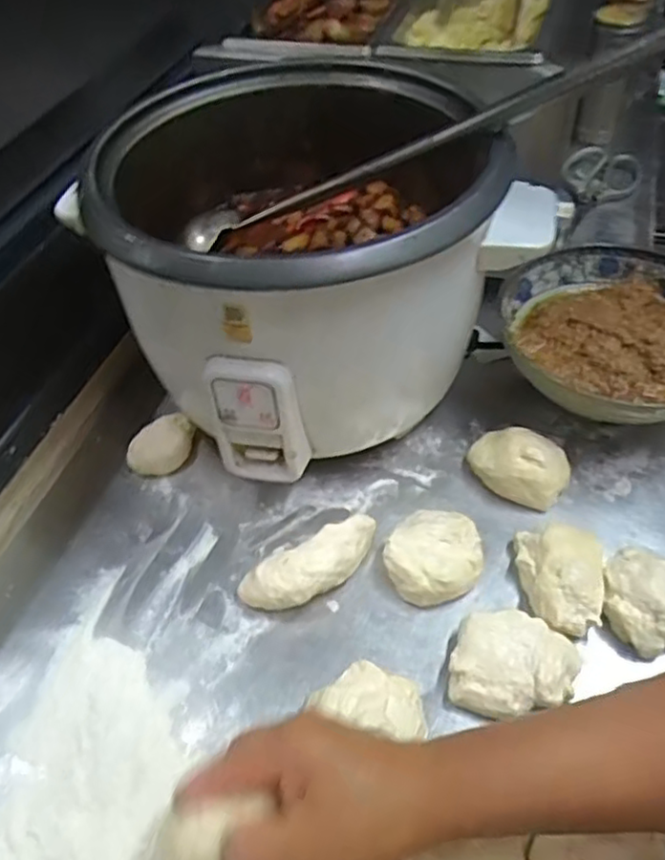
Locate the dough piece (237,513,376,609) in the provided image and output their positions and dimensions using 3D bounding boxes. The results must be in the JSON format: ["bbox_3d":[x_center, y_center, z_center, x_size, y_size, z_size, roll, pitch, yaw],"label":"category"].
[{"bbox_3d":[-0.015,0.107,0.532,0.119,0.033,0.051,-24,50,-17],"label":"dough piece"}]

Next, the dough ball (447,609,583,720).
[{"bbox_3d":[0.127,0.165,0.476,0.082,0.030,0.072,12,50,15],"label":"dough ball"}]

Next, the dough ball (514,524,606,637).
[{"bbox_3d":[0.173,0.111,0.512,0.062,0.039,0.083,-1,47,5],"label":"dough ball"}]

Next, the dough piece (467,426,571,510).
[{"bbox_3d":[0.158,0.030,0.583,0.082,0.044,0.052,29,56,27],"label":"dough piece"}]

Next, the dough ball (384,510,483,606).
[{"bbox_3d":[0.079,0.099,0.533,0.071,0.034,0.068,-3,47,3],"label":"dough ball"}]

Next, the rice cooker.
[{"bbox_3d":[-0.037,-0.158,0.600,0.303,0.224,0.353,-26,52,-18],"label":"rice cooker"}]

